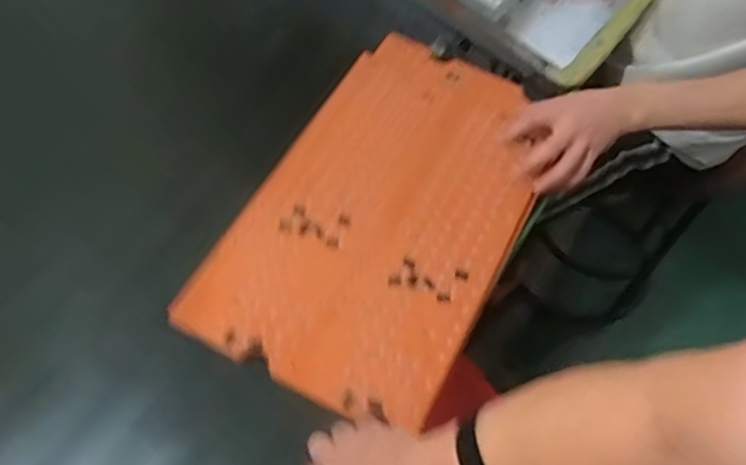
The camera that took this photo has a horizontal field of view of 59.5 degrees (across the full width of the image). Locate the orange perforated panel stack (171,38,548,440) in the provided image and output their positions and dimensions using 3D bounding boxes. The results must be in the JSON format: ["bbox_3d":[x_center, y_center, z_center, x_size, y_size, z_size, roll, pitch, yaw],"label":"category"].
[{"bbox_3d":[0.021,-0.031,0.738,0.276,0.024,0.458,26,64,13],"label":"orange perforated panel stack"}]

